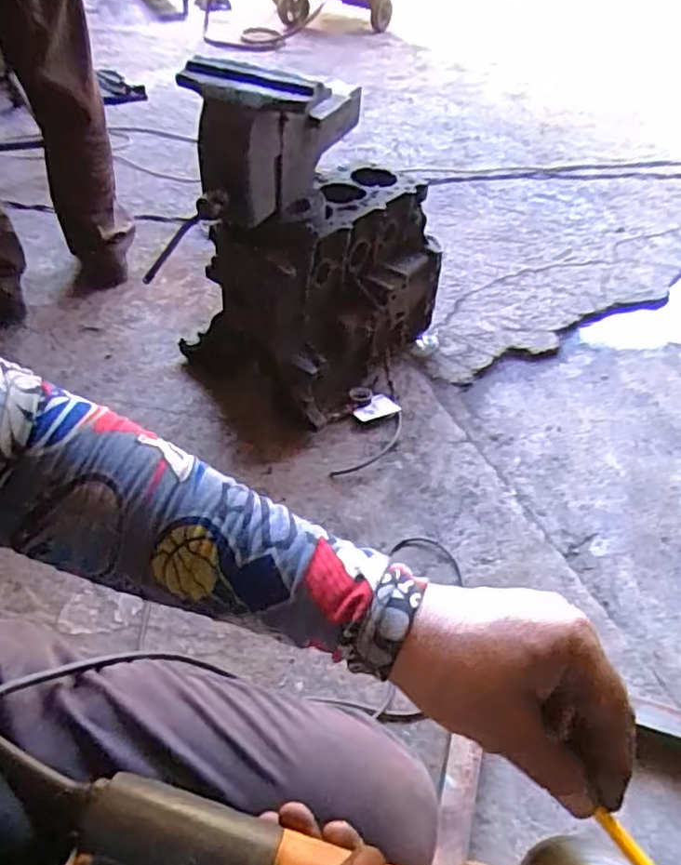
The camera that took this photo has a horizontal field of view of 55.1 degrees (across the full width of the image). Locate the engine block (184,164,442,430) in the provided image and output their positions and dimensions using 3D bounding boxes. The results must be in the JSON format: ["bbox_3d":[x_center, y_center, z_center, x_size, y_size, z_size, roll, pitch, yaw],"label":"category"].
[{"bbox_3d":[-0.031,-0.341,1.177,0.404,0.557,0.393,11,44,5],"label":"engine block"}]

